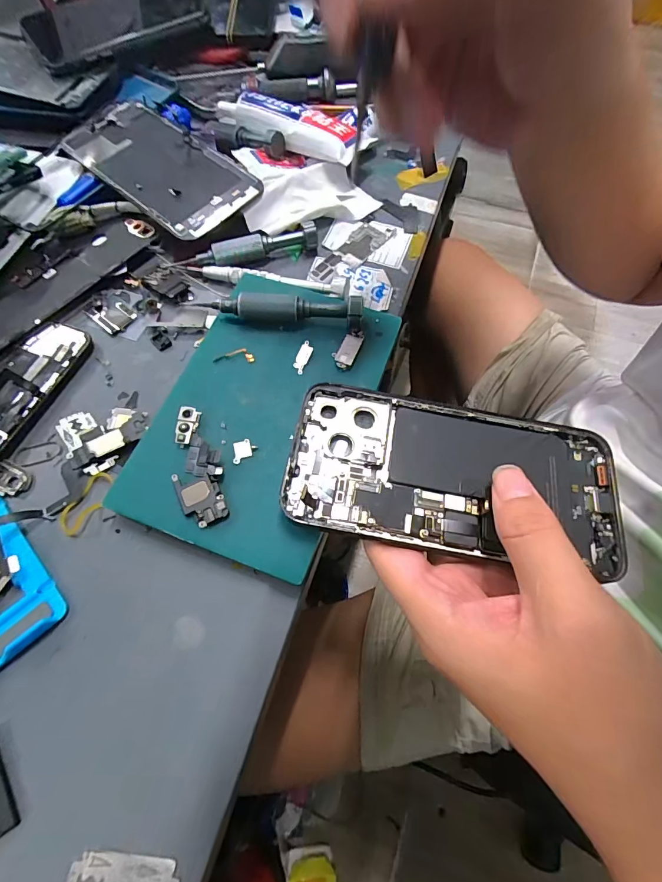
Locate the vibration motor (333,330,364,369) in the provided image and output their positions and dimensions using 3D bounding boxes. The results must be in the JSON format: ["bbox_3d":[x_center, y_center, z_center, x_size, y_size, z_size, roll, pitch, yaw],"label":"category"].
[{"bbox_3d":[0.010,-0.054,0.235,0.013,0.005,0.027,22,68,10],"label":"vibration motor"}]

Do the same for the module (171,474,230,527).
[{"bbox_3d":[-0.064,0.027,0.200,0.018,0.004,0.031,-28,69,-12],"label":"module"}]

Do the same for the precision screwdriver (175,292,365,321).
[{"bbox_3d":[-0.033,-0.078,0.241,0.102,0.016,0.012,3,66,2],"label":"precision screwdriver"}]

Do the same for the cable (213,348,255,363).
[{"bbox_3d":[-0.056,-0.050,0.235,0.023,0.004,0.009,-1,67,1],"label":"cable"}]

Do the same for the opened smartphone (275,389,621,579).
[{"bbox_3d":[0.060,0.015,0.202,0.158,0.011,0.079,6,67,-1],"label":"opened smartphone"}]

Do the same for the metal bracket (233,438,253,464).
[{"bbox_3d":[-0.047,0.005,0.212,0.011,0.004,0.011,-22,71,-11],"label":"metal bracket"}]

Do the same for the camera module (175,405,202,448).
[{"bbox_3d":[-0.076,-0.008,0.214,0.009,0.006,0.021,8,66,4],"label":"camera module"}]

